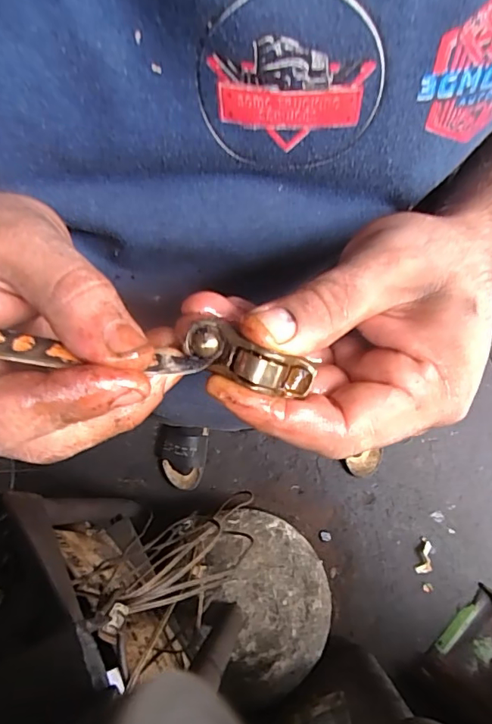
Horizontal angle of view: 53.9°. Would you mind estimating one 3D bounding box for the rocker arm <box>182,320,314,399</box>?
[{"bbox_3d":[0.000,-0.001,0.155,0.042,0.013,0.014,22,77,6],"label":"rocker arm"}]

